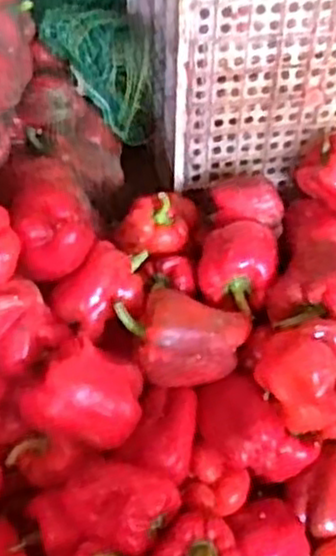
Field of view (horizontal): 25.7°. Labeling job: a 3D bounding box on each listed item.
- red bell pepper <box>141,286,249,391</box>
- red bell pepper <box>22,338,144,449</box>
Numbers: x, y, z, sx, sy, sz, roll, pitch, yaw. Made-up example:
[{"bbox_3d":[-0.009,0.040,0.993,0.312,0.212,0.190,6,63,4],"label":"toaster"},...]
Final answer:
[{"bbox_3d":[0.029,0.066,0.752,0.110,0.074,0.070,2,42,1],"label":"red bell pepper"},{"bbox_3d":[-0.080,0.112,0.704,0.100,0.069,0.076,9,43,8],"label":"red bell pepper"}]

